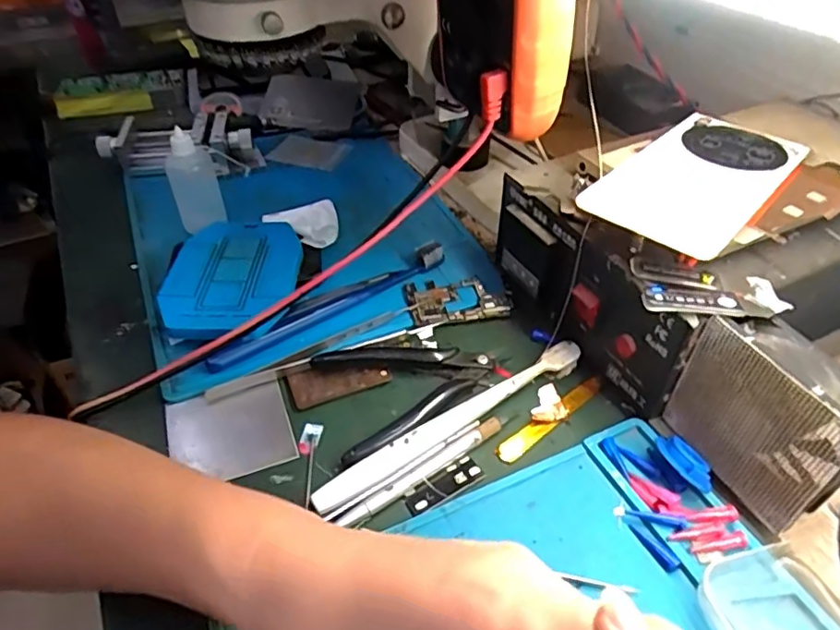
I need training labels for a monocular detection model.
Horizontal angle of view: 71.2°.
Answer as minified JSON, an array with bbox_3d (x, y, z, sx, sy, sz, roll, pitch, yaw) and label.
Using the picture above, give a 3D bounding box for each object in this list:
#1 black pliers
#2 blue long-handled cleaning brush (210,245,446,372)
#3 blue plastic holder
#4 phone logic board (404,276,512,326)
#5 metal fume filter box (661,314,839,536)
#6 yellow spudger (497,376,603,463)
[{"bbox_3d":[-0.008,0.037,0.364,0.117,0.009,0.077,-23,47,-22],"label":"black pliers"},{"bbox_3d":[-0.059,-0.009,0.408,0.185,0.014,0.011,-29,49,-26],"label":"blue long-handled cleaning brush"},{"bbox_3d":[-0.136,-0.024,0.423,0.090,0.024,0.114,-1,43,1],"label":"blue plastic holder"},{"bbox_3d":[0.027,-0.012,0.420,0.070,0.004,0.043,-8,43,-7],"label":"phone logic board"},{"bbox_3d":[0.167,0.051,0.286,0.027,0.086,0.081,-23,47,-22],"label":"metal fume filter box"},{"bbox_3d":[0.079,0.061,0.348,0.085,0.004,0.012,-29,49,-27],"label":"yellow spudger"}]

